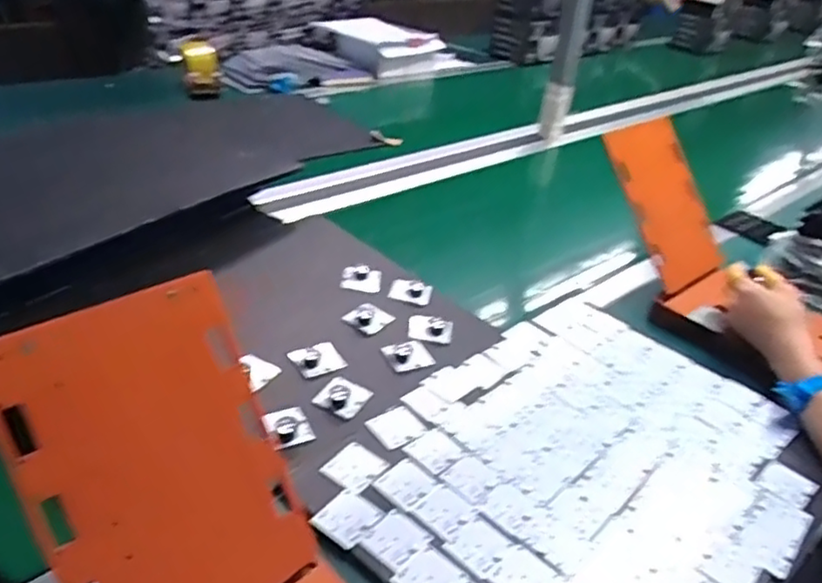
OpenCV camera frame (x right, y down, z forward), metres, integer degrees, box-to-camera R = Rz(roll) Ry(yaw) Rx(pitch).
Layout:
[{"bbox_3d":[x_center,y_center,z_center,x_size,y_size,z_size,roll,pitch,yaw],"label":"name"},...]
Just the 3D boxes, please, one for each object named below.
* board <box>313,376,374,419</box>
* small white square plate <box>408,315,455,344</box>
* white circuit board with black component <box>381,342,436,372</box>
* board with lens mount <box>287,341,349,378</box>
[{"bbox_3d":[-0.073,0.110,0.718,0.050,0.015,0.052,19,36,17],"label":"board"},{"bbox_3d":[0.026,0.045,0.850,0.059,0.009,0.043,12,34,6],"label":"small white square plate"},{"bbox_3d":[-0.001,0.073,0.790,0.055,0.012,0.042,-9,37,-22],"label":"white circuit board with black component"},{"bbox_3d":[-0.107,0.077,0.761,0.057,0.011,0.042,-14,40,-28],"label":"board with lens mount"}]

